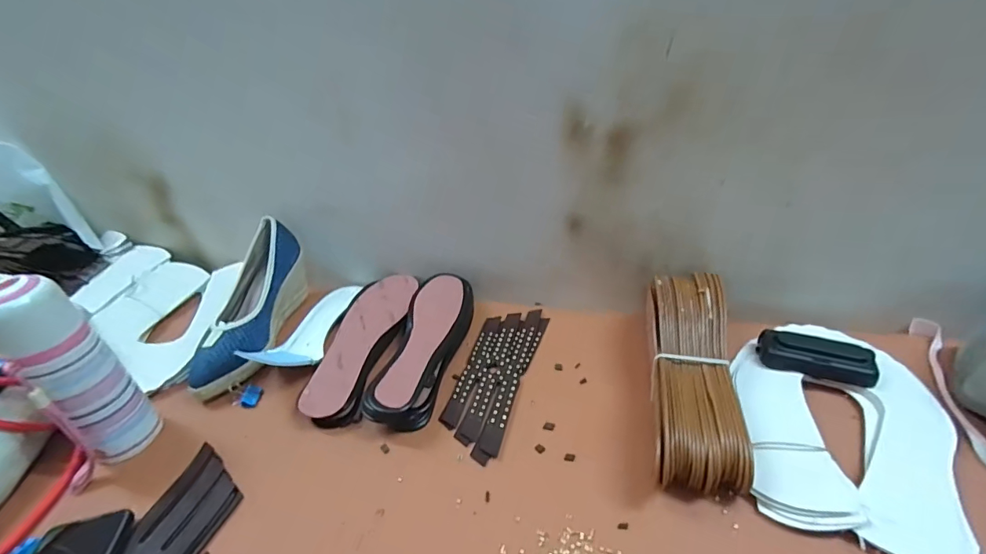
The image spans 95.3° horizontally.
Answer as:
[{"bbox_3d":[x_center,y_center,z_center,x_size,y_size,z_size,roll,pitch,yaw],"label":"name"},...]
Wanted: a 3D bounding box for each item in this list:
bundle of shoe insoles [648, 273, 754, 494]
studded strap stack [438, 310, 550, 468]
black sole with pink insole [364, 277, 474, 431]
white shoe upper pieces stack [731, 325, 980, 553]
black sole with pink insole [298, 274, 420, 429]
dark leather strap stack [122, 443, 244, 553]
[{"bbox_3d":[0.202,0.099,0.466,0.078,0.085,0.230,5,38,12],"label":"bundle of shoe insoles"},{"bbox_3d":[0.002,0.112,0.536,0.075,0.009,0.217,10,39,18],"label":"studded strap stack"},{"bbox_3d":[-0.078,0.085,0.545,0.069,0.048,0.221,4,38,11],"label":"black sole with pink insole"},{"bbox_3d":[0.337,0.136,0.446,0.172,0.024,0.254,14,41,23],"label":"white shoe upper pieces stack"},{"bbox_3d":[-0.165,0.081,0.579,0.089,0.029,0.240,1,37,7],"label":"black sole with pink insole"},{"bbox_3d":[-0.301,0.245,0.388,0.076,0.012,0.194,8,39,16],"label":"dark leather strap stack"}]

